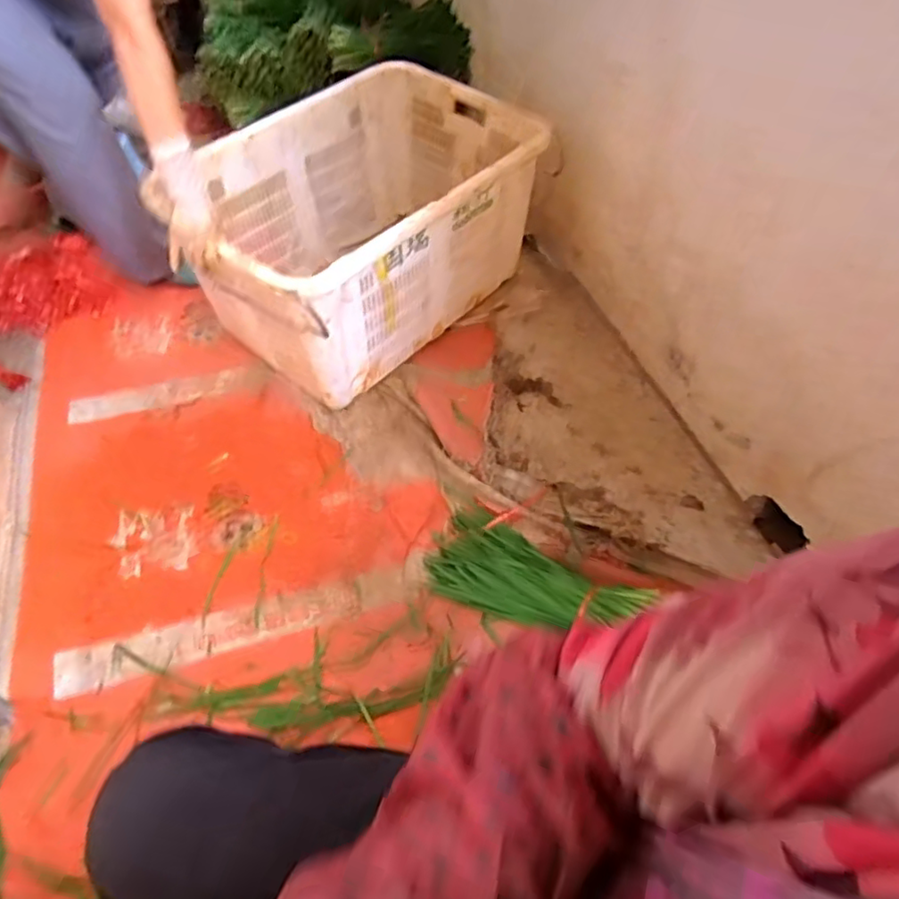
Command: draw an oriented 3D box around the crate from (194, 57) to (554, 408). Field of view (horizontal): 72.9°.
[{"bbox_3d":[-0.170,-0.447,1.260,0.471,0.376,0.678,37,59,24],"label":"crate"}]

